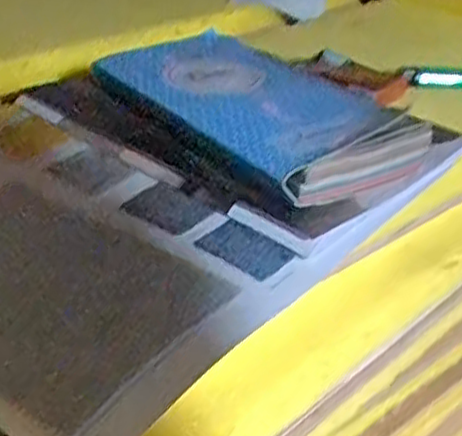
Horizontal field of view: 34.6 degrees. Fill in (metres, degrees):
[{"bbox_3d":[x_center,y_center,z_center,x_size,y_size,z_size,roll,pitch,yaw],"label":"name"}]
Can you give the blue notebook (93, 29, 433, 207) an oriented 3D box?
[{"bbox_3d":[0.019,-0.091,0.534,0.151,0.038,0.250,-24,41,-32],"label":"blue notebook"}]

